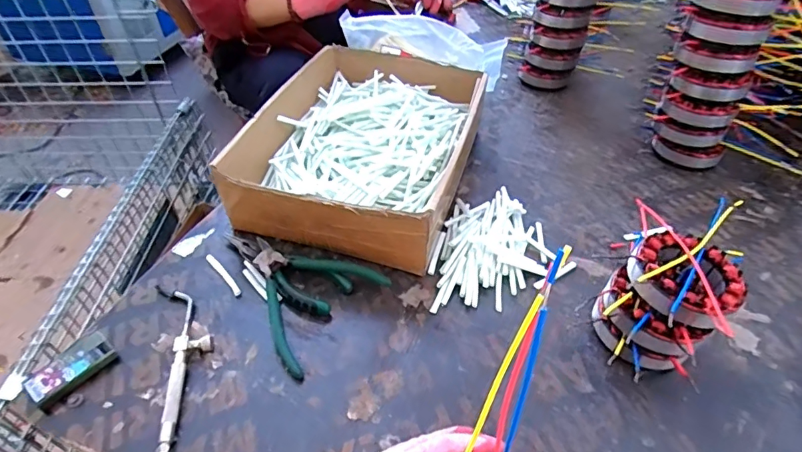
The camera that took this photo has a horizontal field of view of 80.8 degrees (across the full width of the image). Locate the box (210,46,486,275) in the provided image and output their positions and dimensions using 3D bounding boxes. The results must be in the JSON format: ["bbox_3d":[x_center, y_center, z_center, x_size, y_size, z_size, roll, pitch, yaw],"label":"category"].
[{"bbox_3d":[-0.039,-0.107,0.602,0.238,0.092,0.331,12,46,11],"label":"box"}]

